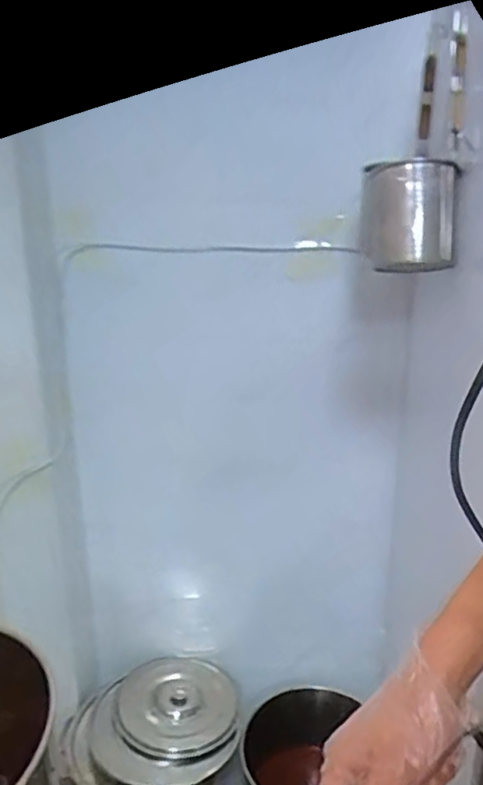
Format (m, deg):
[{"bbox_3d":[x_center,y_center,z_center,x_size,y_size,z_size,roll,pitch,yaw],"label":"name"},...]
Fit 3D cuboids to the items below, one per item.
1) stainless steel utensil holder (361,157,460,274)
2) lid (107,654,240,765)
[{"bbox_3d":[0.262,-0.286,0.949,0.129,0.159,0.153,-1,20,5],"label":"stainless steel utensil holder"},{"bbox_3d":[-0.156,0.743,1.405,0.288,0.044,0.278,-4,19,-11],"label":"lid"}]

